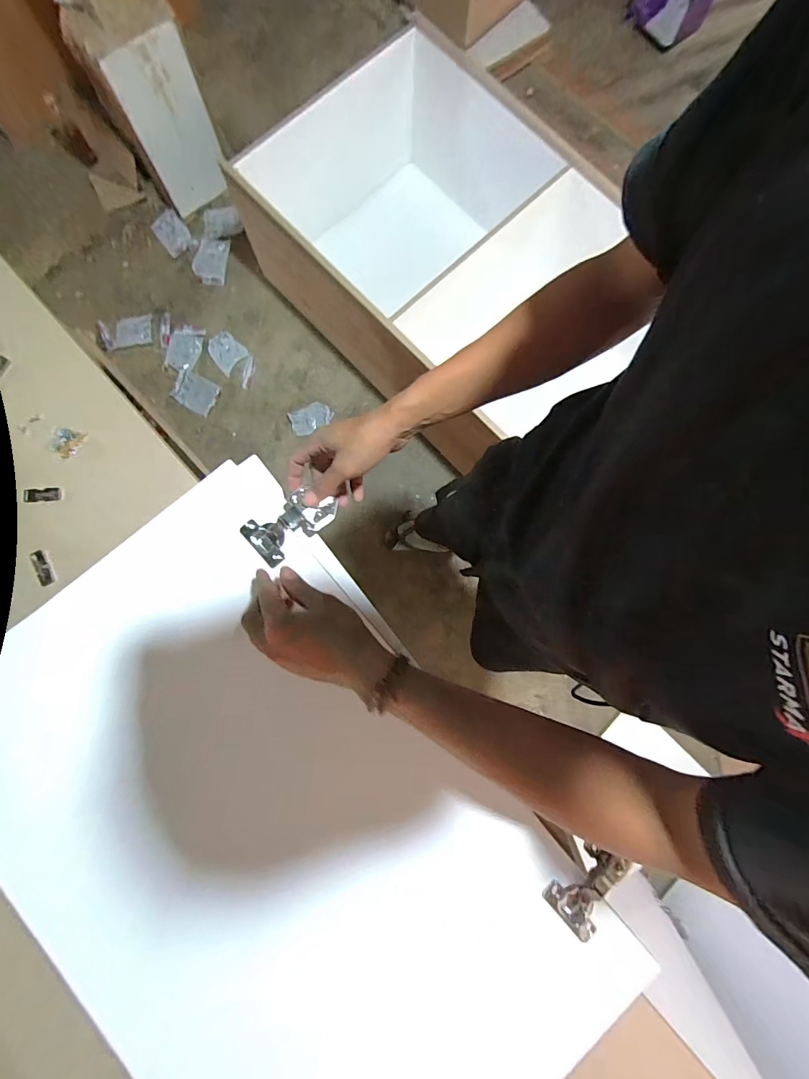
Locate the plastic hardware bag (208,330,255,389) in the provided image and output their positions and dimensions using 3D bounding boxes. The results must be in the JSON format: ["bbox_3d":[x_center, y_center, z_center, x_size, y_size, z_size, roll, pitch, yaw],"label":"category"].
[{"bbox_3d":[-0.636,-0.671,1.498,0.242,0.019,0.115,44,84,5],"label":"plastic hardware bag"}]

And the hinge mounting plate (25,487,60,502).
[{"bbox_3d":[-0.456,-0.057,0.514,0.043,0.004,0.016,-7,82,-2],"label":"hinge mounting plate"}]

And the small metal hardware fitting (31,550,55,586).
[{"bbox_3d":[-0.444,0.035,0.499,0.014,0.005,0.045,-28,84,-4],"label":"small metal hardware fitting"}]

